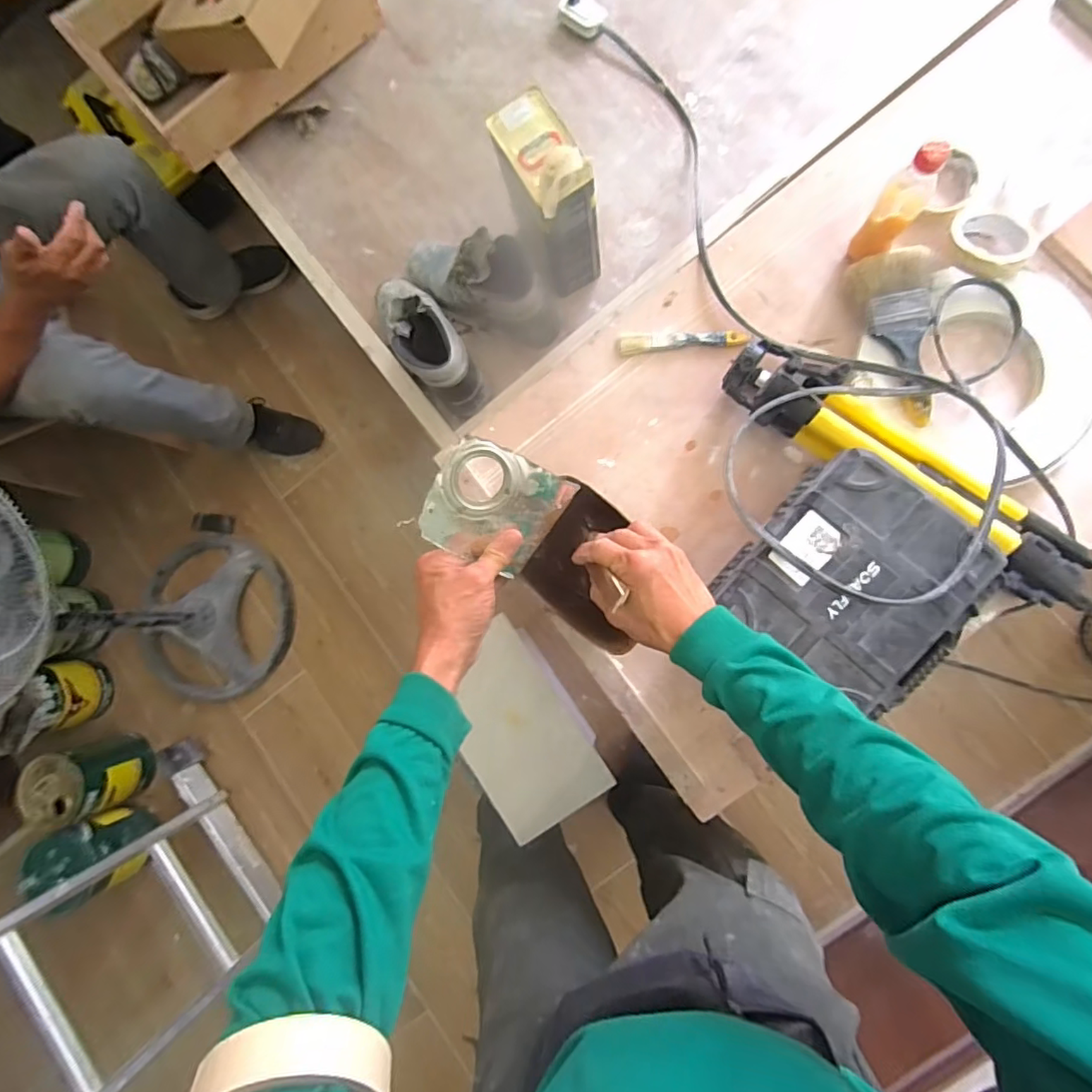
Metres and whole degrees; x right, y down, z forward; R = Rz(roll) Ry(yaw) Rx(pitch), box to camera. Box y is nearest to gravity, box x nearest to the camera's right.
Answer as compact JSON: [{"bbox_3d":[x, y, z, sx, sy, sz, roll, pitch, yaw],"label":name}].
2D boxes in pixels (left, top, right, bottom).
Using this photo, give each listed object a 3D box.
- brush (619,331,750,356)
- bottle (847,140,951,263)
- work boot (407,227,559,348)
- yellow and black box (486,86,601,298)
[{"bbox_3d":[0.189,-0.284,0.777,0.171,0.014,0.029,-2,85,8],"label":"brush"},{"bbox_3d":[0.409,-0.394,0.658,0.052,0.164,0.049,33,91,9],"label":"bottle"},{"bbox_3d":[-0.115,-0.437,0.959,0.292,0.156,0.122,29,90,9],"label":"work boot"},{"bbox_3d":[0.004,-0.528,0.882,0.095,0.259,0.168,-29,82,5],"label":"yellow and black box"}]

